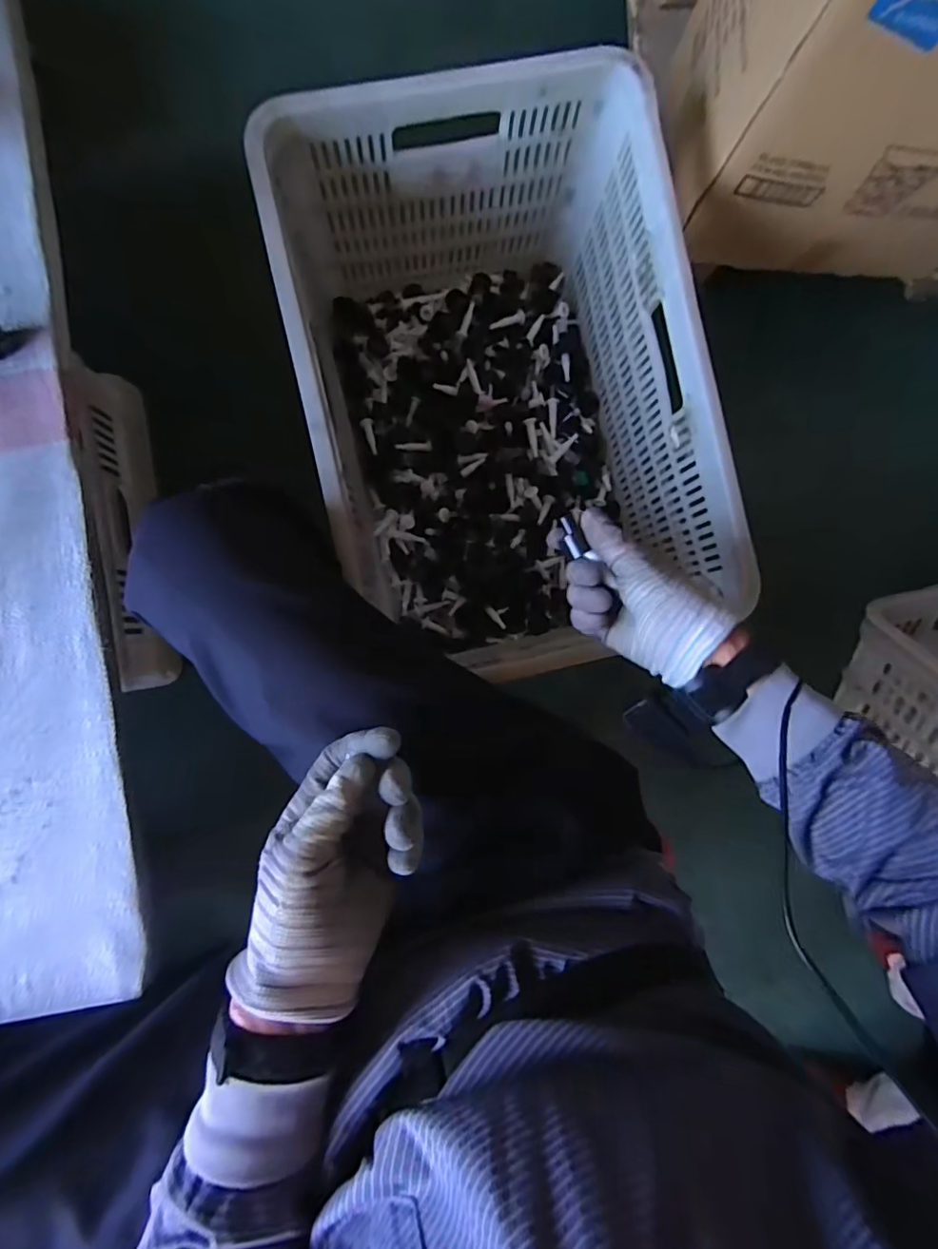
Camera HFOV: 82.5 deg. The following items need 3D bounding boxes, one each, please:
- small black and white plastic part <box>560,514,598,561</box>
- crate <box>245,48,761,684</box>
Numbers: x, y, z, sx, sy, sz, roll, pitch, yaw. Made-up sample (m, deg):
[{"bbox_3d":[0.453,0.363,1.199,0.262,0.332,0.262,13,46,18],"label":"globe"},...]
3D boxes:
[{"bbox_3d":[0.084,-0.071,0.431,0.015,0.007,0.036,-19,82,-5],"label":"small black and white plastic part"},{"bbox_3d":[0.025,-0.269,0.692,0.411,0.315,0.577,-12,91,-5],"label":"crate"}]

